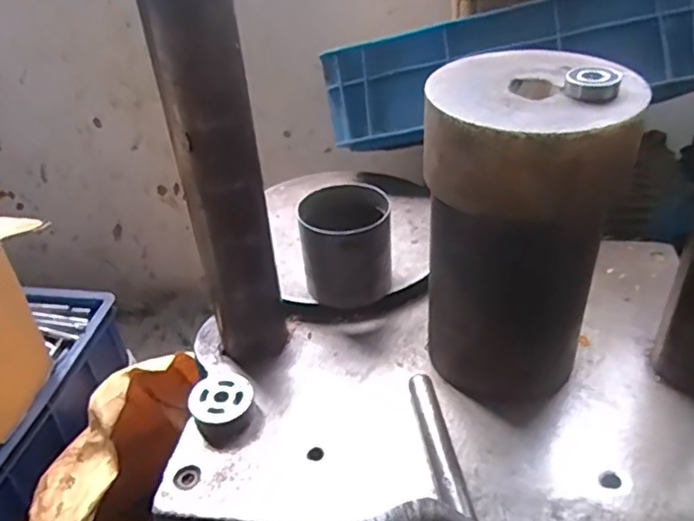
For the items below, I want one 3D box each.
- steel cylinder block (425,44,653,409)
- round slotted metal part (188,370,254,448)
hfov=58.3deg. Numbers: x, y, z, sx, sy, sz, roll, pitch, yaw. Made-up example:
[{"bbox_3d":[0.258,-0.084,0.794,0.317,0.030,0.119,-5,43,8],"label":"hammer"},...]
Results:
[{"bbox_3d":[0.132,-0.018,0.492,0.139,0.252,0.132,12,39,21],"label":"steel cylinder block"},{"bbox_3d":[-0.108,0.126,0.538,0.051,0.026,0.057,11,39,20],"label":"round slotted metal part"}]

